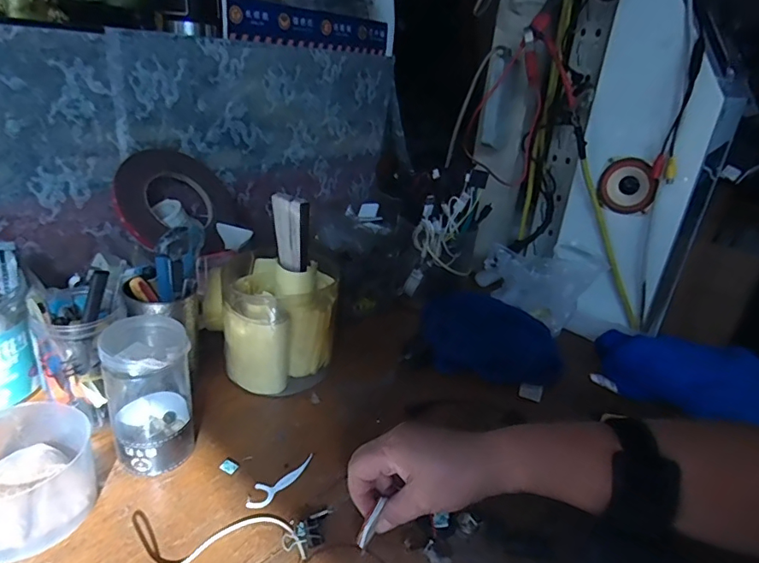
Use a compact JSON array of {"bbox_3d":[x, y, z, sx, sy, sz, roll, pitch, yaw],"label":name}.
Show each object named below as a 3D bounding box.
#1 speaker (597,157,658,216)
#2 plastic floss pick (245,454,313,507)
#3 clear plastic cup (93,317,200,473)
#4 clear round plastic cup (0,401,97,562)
[{"bbox_3d":[0.343,-0.133,0.666,0.076,0.073,0.026,22,29,31],"label":"speaker"},{"bbox_3d":[-0.086,0.173,0.424,0.020,0.004,0.074,21,30,28],"label":"plastic floss pick"},{"bbox_3d":[-0.195,0.097,0.414,0.062,0.120,0.068,5,26,-2],"label":"clear plastic cup"},{"bbox_3d":[-0.271,0.148,0.362,0.094,0.057,0.095,5,26,-2],"label":"clear round plastic cup"}]

